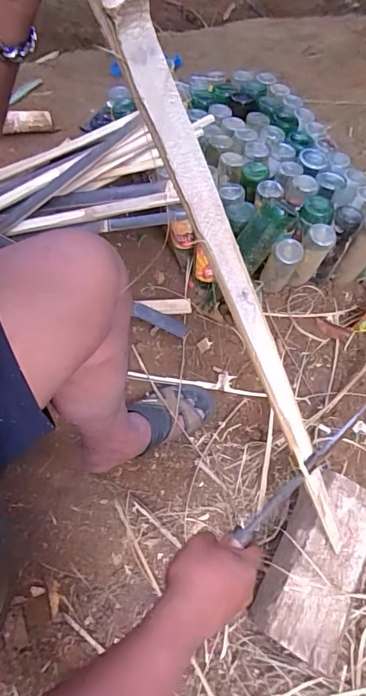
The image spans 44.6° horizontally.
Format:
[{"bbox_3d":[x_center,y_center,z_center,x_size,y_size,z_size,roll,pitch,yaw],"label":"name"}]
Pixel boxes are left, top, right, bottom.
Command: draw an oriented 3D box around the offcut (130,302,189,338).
[{"bbox_3d":[-0.051,-0.061,0.984,0.131,0.015,0.030,25,59,-2],"label":"offcut"}]

